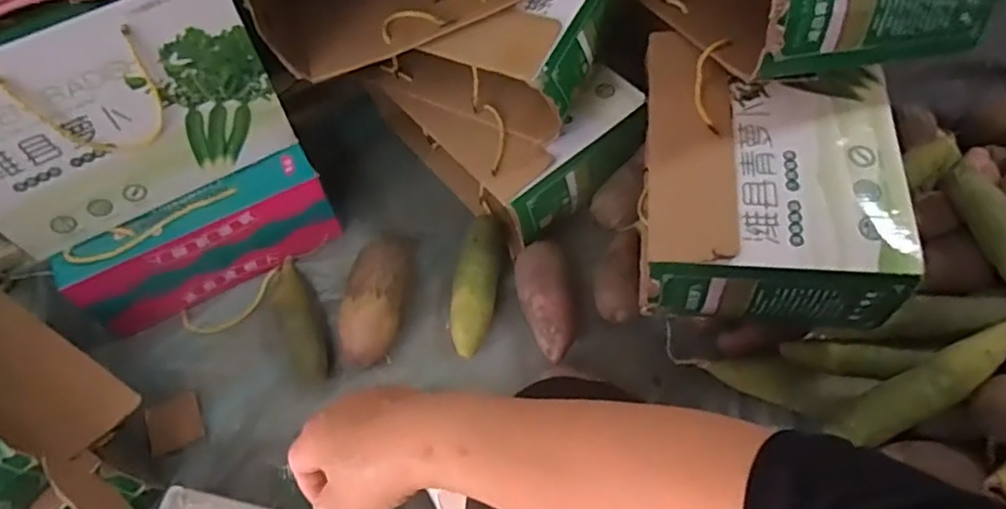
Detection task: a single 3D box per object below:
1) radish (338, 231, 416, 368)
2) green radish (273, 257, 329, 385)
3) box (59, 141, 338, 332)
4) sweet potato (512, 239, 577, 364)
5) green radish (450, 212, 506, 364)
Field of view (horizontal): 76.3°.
[{"bbox_3d":[-0.165,0.062,0.833,0.075,0.064,0.166,12,75,10],"label":"radish"},{"bbox_3d":[-0.273,0.088,0.861,0.056,0.054,0.195,-24,60,-11],"label":"green radish"},{"bbox_3d":[-0.403,-0.016,0.876,0.338,0.135,0.076,-27,61,-13],"label":"box"},{"bbox_3d":[0.062,0.064,0.849,0.074,0.056,0.167,-15,59,-6],"label":"sweet potato"},{"bbox_3d":[-0.035,0.033,0.876,0.058,0.054,0.221,5,47,6],"label":"green radish"}]

